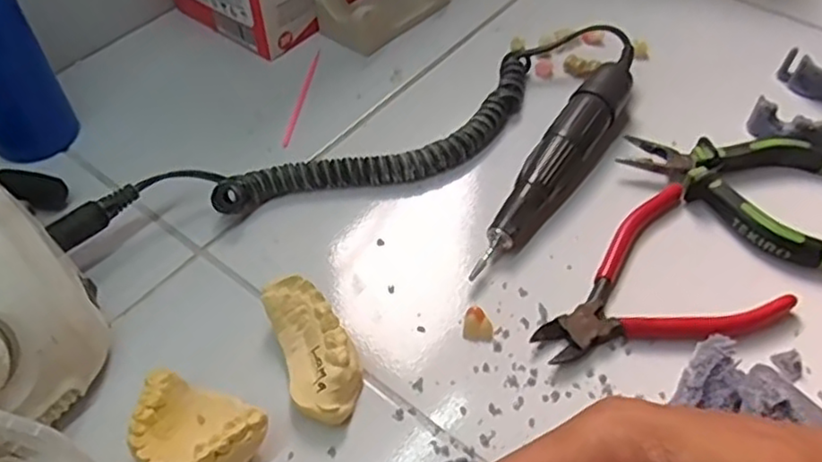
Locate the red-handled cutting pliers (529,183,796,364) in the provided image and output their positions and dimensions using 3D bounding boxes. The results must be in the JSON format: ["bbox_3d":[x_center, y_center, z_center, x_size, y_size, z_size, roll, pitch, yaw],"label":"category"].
[{"bbox_3d":[0.113,0.029,0.337,0.117,0.011,0.085,-21,54,-16],"label":"red-handled cutting pliers"}]

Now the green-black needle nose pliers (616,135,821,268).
[{"bbox_3d":[0.177,-0.025,0.382,0.111,0.019,0.082,14,52,11],"label":"green-black needle nose pliers"}]

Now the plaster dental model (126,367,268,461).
[{"bbox_3d":[-0.092,0.085,0.285,0.056,0.027,0.041,24,55,18],"label":"plaster dental model"}]

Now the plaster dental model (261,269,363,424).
[{"bbox_3d":[-0.044,0.054,0.313,0.031,0.022,0.069,-18,53,-14],"label":"plaster dental model"}]

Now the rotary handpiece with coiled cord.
[{"bbox_3d":[-0.003,-0.032,0.373,0.338,0.030,0.134,-24,55,-18],"label":"rotary handpiece with coiled cord"}]

